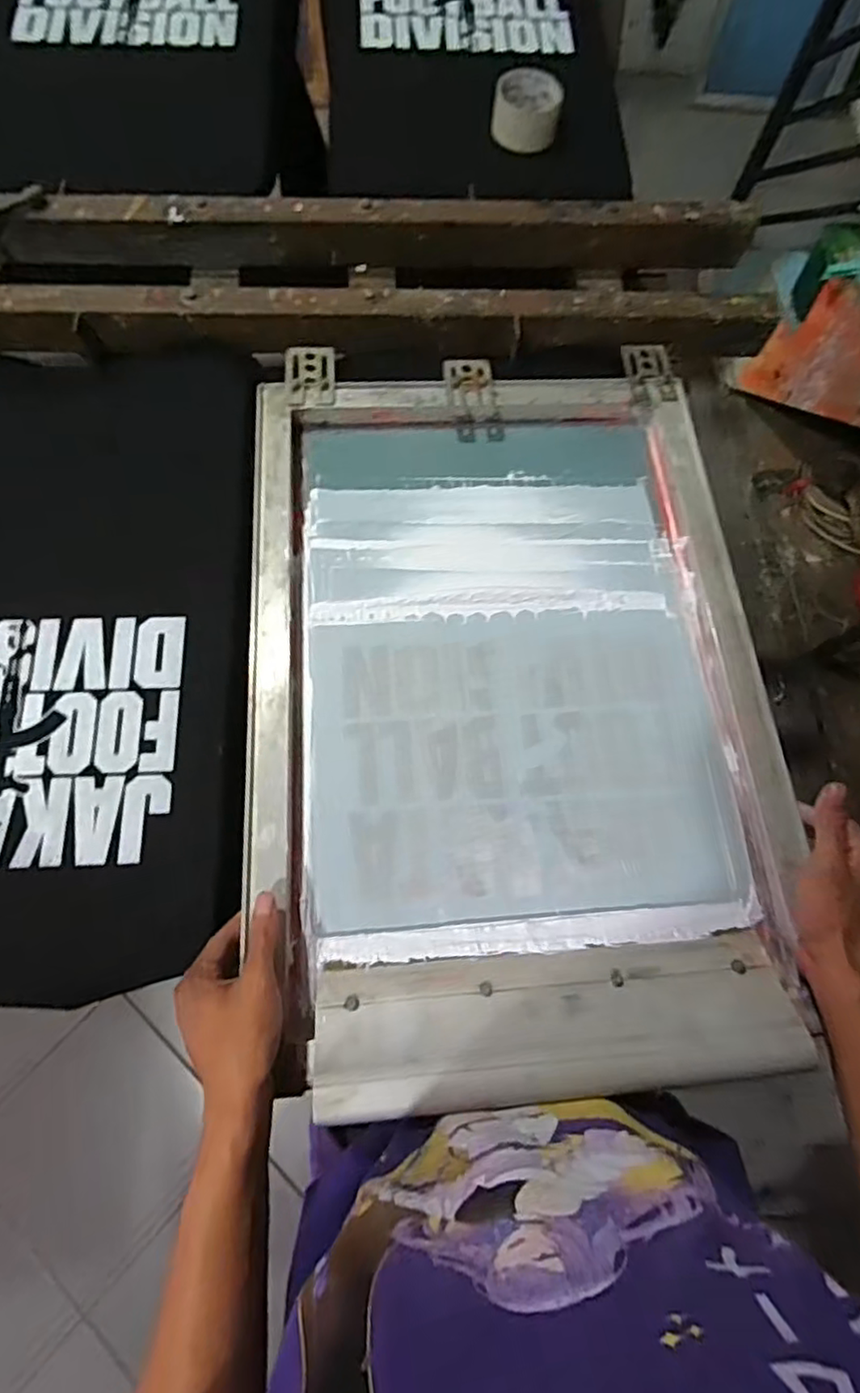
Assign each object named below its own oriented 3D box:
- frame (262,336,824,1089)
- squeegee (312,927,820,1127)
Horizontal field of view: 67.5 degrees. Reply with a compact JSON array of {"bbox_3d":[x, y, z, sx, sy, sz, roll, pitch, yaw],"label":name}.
[{"bbox_3d":[0.069,-0.073,0.617,0.458,0.039,0.587,-3,71,-3],"label":"frame"},{"bbox_3d":[0.094,0.239,0.473,0.345,0.028,0.099,-2,45,-5],"label":"squeegee"}]

